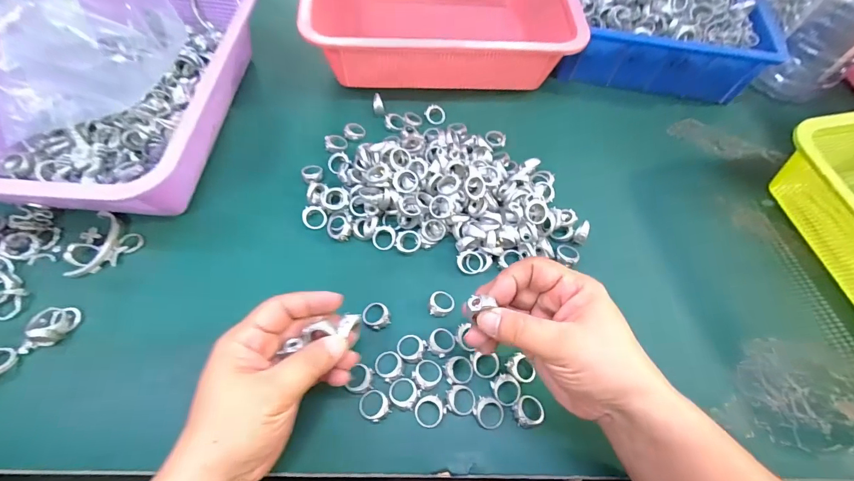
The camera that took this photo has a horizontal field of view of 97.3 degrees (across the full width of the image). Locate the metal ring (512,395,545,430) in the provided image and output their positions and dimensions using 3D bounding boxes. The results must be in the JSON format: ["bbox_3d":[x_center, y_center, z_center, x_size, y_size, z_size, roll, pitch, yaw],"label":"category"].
[{"bbox_3d":[0.078,0.129,0.286,0.023,0.010,0.020,-19,66,-13],"label":"metal ring"}]

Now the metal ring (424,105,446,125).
[{"bbox_3d":[0.009,-0.144,0.434,0.023,0.006,0.024,-45,92,-9],"label":"metal ring"}]

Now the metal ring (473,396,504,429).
[{"bbox_3d":[0.047,0.130,0.284,0.023,0.006,0.021,2,63,-3],"label":"metal ring"}]

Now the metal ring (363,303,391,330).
[{"bbox_3d":[-0.043,0.063,0.315,0.021,0.010,0.023,2,63,-3],"label":"metal ring"}]

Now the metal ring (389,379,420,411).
[{"bbox_3d":[-0.017,0.116,0.287,0.023,0.004,0.020,33,66,12],"label":"metal ring"}]

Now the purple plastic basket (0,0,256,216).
[{"bbox_3d":[-0.296,-0.152,0.367,0.216,0.080,0.284,6,63,-1],"label":"purple plastic basket"}]

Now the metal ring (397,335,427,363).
[{"bbox_3d":[-0.013,0.087,0.303,0.023,0.008,0.022,2,63,-3],"label":"metal ring"}]

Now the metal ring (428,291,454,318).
[{"bbox_3d":[0.013,0.054,0.322,0.020,0.008,0.023,21,64,7],"label":"metal ring"}]

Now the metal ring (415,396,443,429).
[{"bbox_3d":[0.002,0.127,0.281,0.021,0.006,0.022,2,63,-3],"label":"metal ring"}]

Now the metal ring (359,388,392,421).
[{"bbox_3d":[-0.040,0.122,0.281,0.021,0.007,0.022,2,63,-3],"label":"metal ring"}]

